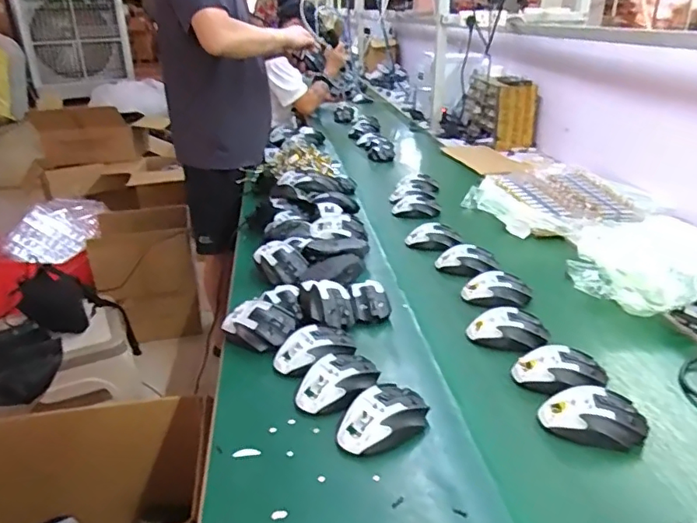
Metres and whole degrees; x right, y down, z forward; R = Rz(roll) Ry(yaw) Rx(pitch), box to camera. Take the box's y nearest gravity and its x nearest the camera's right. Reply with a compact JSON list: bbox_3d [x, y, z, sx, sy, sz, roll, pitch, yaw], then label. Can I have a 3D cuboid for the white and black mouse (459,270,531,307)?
[{"bbox_3d":[0.254,0.047,0.938,0.118,0.036,0.072,4,25,10],"label":"white and black mouse"}]

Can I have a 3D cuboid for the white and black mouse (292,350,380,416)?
[{"bbox_3d":[-0.011,0.151,0.698,0.083,0.031,0.111,19,31,36],"label":"white and black mouse"}]

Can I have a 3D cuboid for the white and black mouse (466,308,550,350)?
[{"bbox_3d":[0.237,0.099,0.817,0.112,0.036,0.070,7,26,16],"label":"white and black mouse"}]

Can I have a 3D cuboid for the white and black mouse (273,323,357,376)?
[{"bbox_3d":[-0.045,0.123,0.763,0.117,0.038,0.073,-10,26,-19],"label":"white and black mouse"}]

